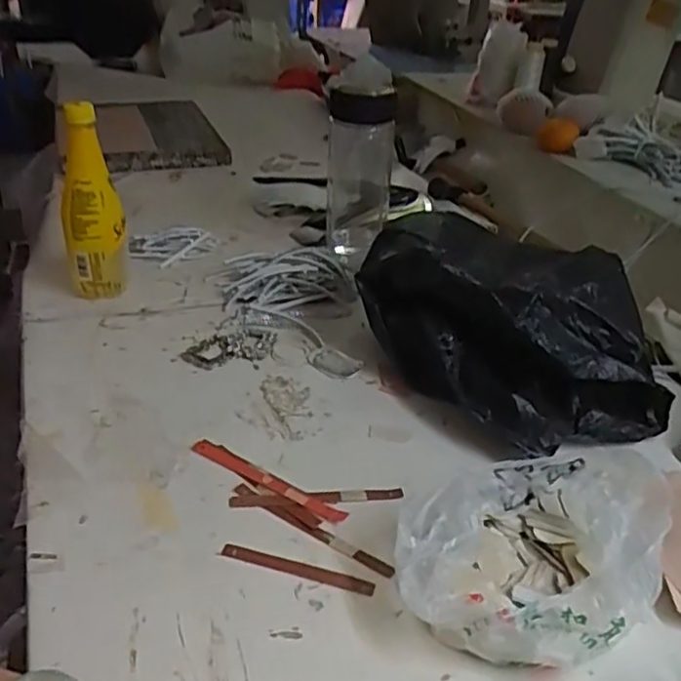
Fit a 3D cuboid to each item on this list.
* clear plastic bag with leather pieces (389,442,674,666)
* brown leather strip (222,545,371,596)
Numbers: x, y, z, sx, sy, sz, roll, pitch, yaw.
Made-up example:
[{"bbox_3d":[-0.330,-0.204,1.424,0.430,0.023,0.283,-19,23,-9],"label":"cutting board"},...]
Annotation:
[{"bbox_3d":[0.124,0.133,0.460,0.159,0.070,0.152,10,32,10],"label":"clear plastic bag with leather pieces"},{"bbox_3d":[-0.030,0.157,0.472,0.107,0.005,0.013,12,32,13],"label":"brown leather strip"}]

